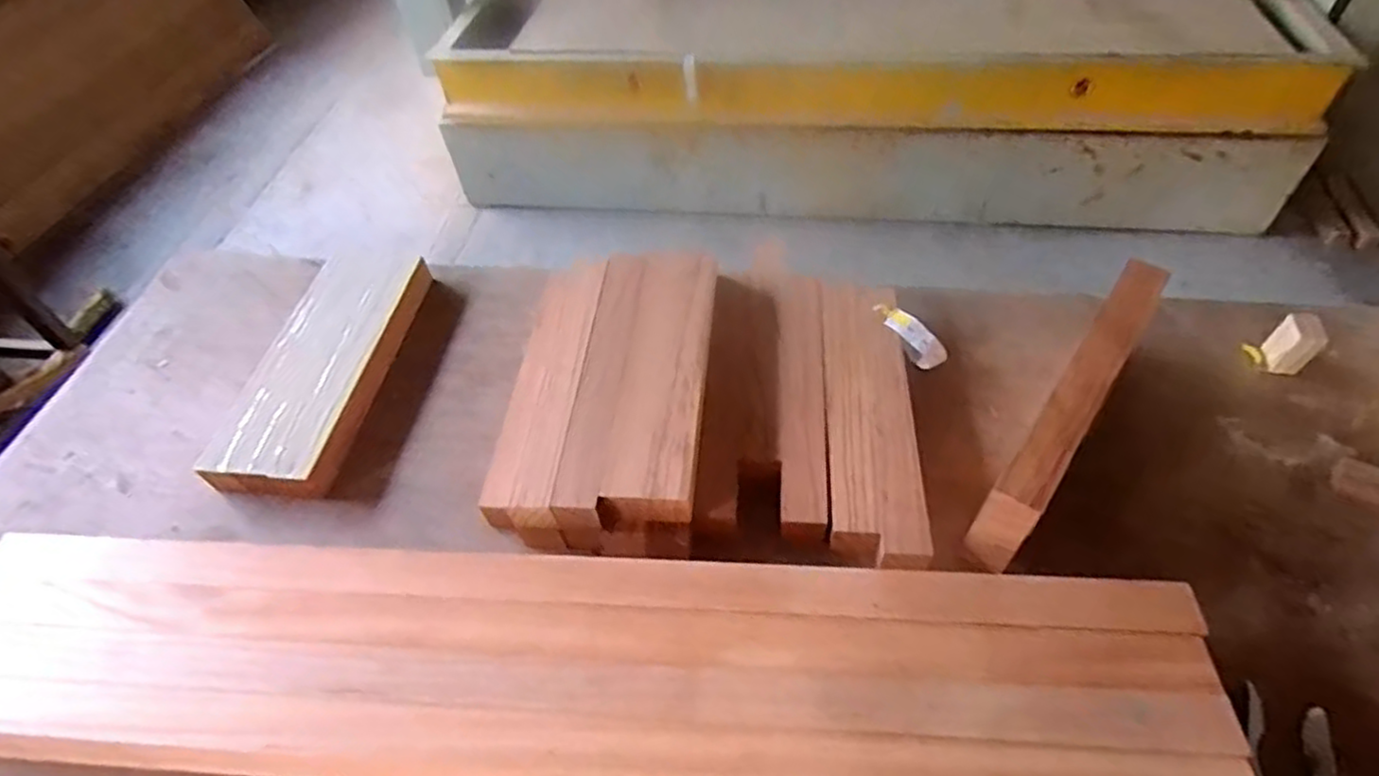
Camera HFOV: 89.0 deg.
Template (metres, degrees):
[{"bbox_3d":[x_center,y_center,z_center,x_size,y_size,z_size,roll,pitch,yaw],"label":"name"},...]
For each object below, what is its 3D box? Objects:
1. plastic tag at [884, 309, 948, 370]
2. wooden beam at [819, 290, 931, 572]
[{"bbox_3d":[0.286,-0.068,0.895,0.037,0.027,0.096,-34,76,-21],"label":"plastic tag"},{"bbox_3d":[0.212,0.023,0.834,0.099,0.040,0.397,1,51,5],"label":"wooden beam"}]

